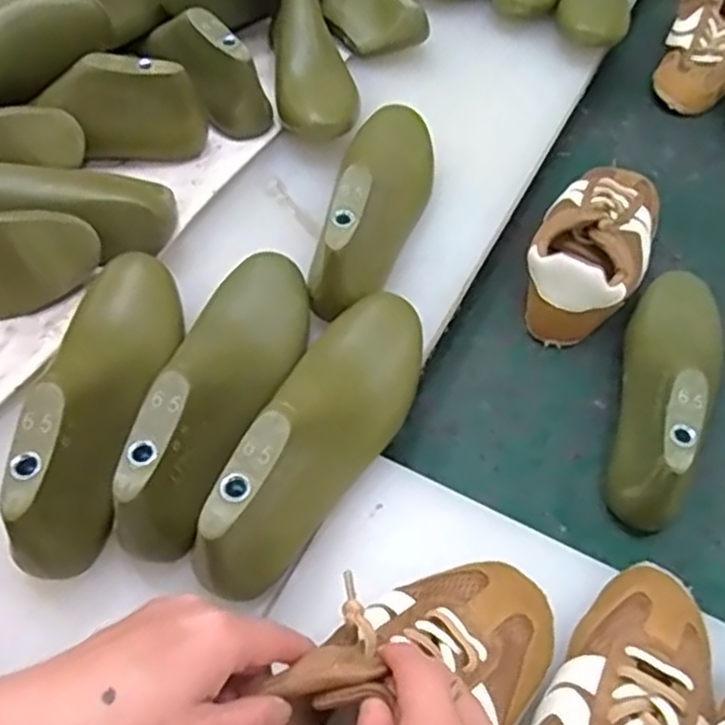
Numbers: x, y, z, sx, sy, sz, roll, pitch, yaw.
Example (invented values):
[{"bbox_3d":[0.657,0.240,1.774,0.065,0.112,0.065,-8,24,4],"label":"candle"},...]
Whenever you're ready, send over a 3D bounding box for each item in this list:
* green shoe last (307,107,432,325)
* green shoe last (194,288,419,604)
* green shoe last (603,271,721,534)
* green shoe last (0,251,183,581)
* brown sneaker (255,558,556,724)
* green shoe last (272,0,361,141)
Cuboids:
[{"bbox_3d":[0.013,-0.133,0.596,0.074,0.081,0.227,10,55,6],"label":"green shoe last"},{"bbox_3d":[-0.025,0.038,0.472,0.071,0.082,0.240,23,45,15],"label":"green shoe last"},{"bbox_3d":[0.234,0.004,0.560,0.069,0.079,0.237,21,57,14],"label":"green shoe last"},{"bbox_3d":[-0.164,0.009,0.476,0.066,0.081,0.231,1,54,0],"label":"green shoe last"},{"bbox_3d":[0.018,0.157,0.349,0.084,0.075,0.225,41,42,25],"label":"brown sneaker"},{"bbox_3d":[-0.048,-0.297,0.716,0.075,0.058,0.190,-4,71,-4],"label":"green shoe last"}]

